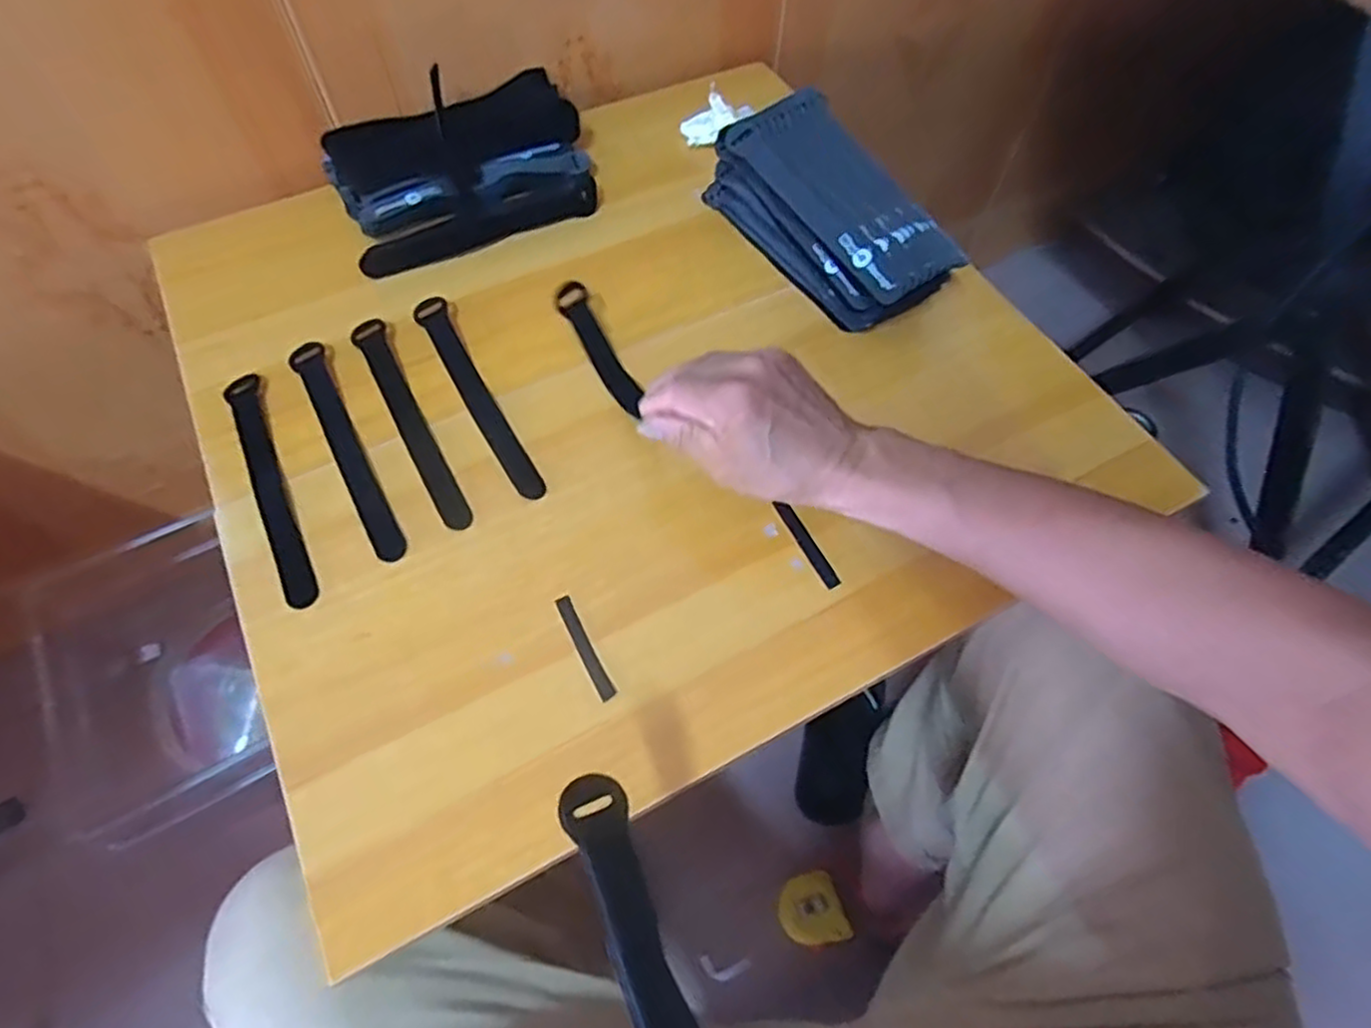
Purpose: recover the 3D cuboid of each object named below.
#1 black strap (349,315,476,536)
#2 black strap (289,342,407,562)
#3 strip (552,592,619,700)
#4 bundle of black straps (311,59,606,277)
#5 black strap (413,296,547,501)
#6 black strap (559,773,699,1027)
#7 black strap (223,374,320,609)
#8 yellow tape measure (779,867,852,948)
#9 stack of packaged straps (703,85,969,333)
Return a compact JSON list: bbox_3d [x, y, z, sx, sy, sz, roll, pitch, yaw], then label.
[{"bbox_3d":[-0.193,-0.067,0.511,0.022,0.008,0.193,-27,64,-15],"label":"black strap"},{"bbox_3d":[-0.233,-0.047,0.500,0.023,0.004,0.193,-27,66,-16],"label":"black strap"},{"bbox_3d":[-0.060,0.079,0.432,0.010,0.004,0.069,-25,64,-14],"label":"strip"},{"bbox_3d":[-0.184,-0.291,0.611,0.211,0.050,0.136,-22,63,-13],"label":"bundle of black straps"},{"bbox_3d":[-0.150,-0.086,0.523,0.023,0.007,0.192,-25,66,-16],"label":"black strap"},{"bbox_3d":[-0.008,0.193,0.281,0.024,0.019,0.180,-20,76,-12],"label":"black strap"},{"bbox_3d":[-0.276,-0.021,0.484,0.022,0.004,0.193,-25,64,-14],"label":"black strap"},{"bbox_3d":[0.134,0.425,0.776,0.066,0.027,0.070,-20,63,-12],"label":"yellow tape measure"},{"bbox_3d":[0.116,-0.233,0.567,0.086,0.080,0.217,-31,66,-17],"label":"stack of packaged straps"}]

